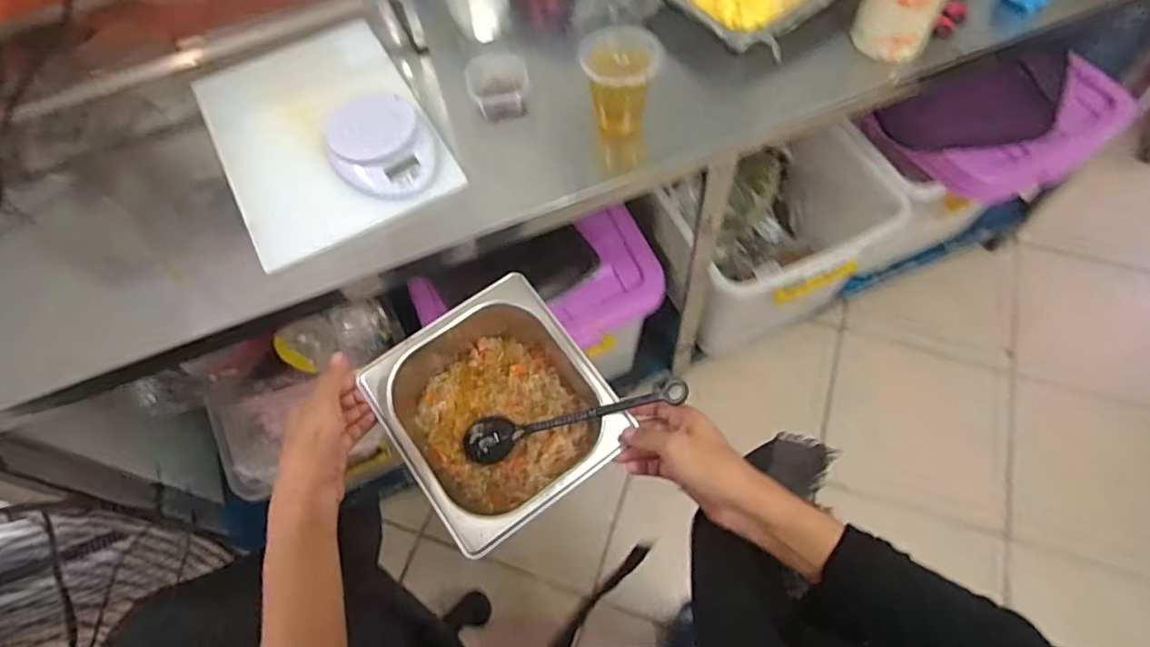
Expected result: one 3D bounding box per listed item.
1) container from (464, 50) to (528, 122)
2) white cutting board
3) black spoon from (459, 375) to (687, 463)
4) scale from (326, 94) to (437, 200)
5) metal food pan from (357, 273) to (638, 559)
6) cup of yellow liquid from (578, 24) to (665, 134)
[{"bbox_3d":[-0.099,-0.305,0.796,0.076,0.060,0.066,-8,63,-1],"label":"container"},{"bbox_3d":[-0.319,-0.243,0.778,0.248,0.019,0.342,-28,65,-11],"label":"white cutting board"},{"bbox_3d":[-0.001,0.078,0.499,0.189,0.024,0.036,-16,62,14],"label":"black spoon"},{"bbox_3d":[-0.230,-0.211,0.737,0.116,0.041,0.129,-28,65,-11],"label":"scale"},{"bbox_3d":[-0.064,0.073,0.515,0.158,0.071,0.181,-33,67,-13],"label":"metal food pan"},{"bbox_3d":[0.053,-0.288,0.752,0.087,0.102,0.091,-1,63,2],"label":"cup of yellow liquid"}]

